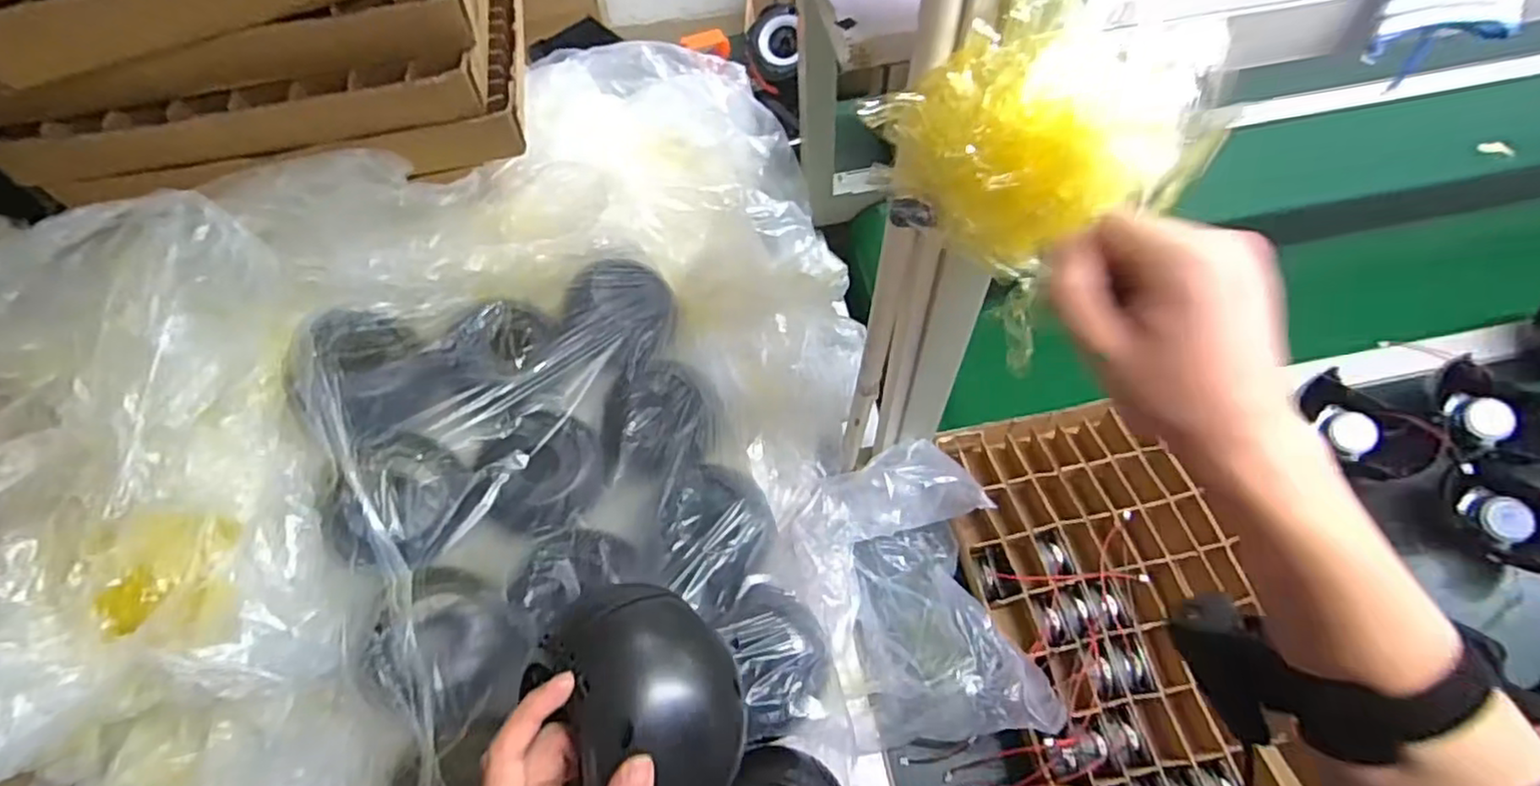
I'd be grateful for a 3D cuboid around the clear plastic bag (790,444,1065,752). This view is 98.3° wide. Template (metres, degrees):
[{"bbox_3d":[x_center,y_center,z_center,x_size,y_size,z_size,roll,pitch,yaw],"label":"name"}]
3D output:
[{"bbox_3d":[0.129,0.191,0.639,0.180,0.112,0.263,-11,60,-3],"label":"clear plastic bag"}]

